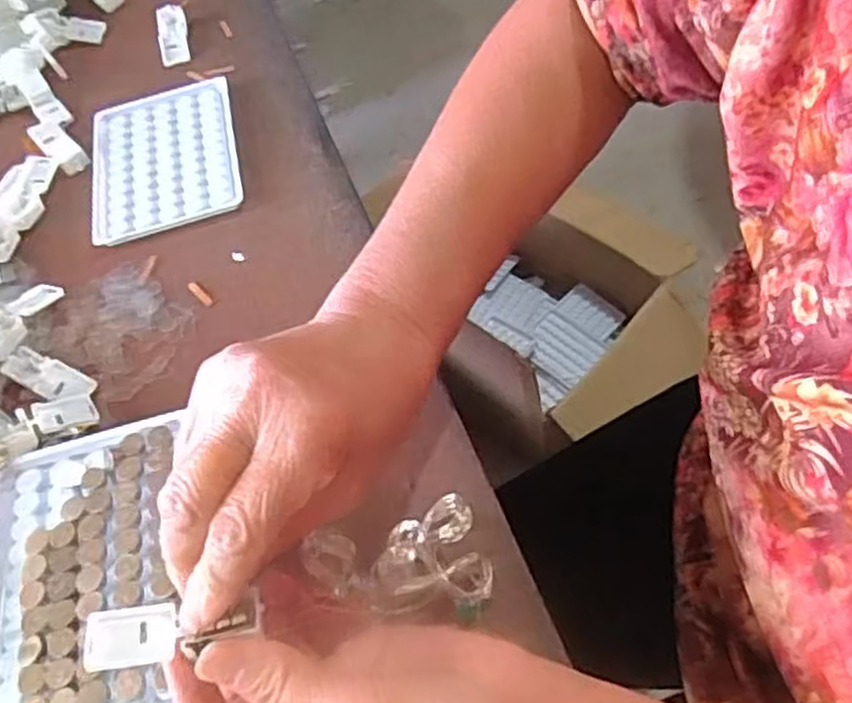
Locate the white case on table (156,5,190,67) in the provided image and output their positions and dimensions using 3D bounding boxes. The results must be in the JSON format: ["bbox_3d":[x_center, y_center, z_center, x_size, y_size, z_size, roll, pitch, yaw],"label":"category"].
[{"bbox_3d":[-0.188,-0.237,0.566,0.021,0.011,0.055,-9,68,-3],"label":"white case on table"}]

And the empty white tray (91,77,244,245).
[{"bbox_3d":[-0.169,-0.126,0.493,0.093,0.011,0.125,-17,56,-2],"label":"empty white tray"}]

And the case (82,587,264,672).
[{"bbox_3d":[-0.083,0.092,0.254,0.057,0.005,0.019,-7,55,-9],"label":"case"}]

